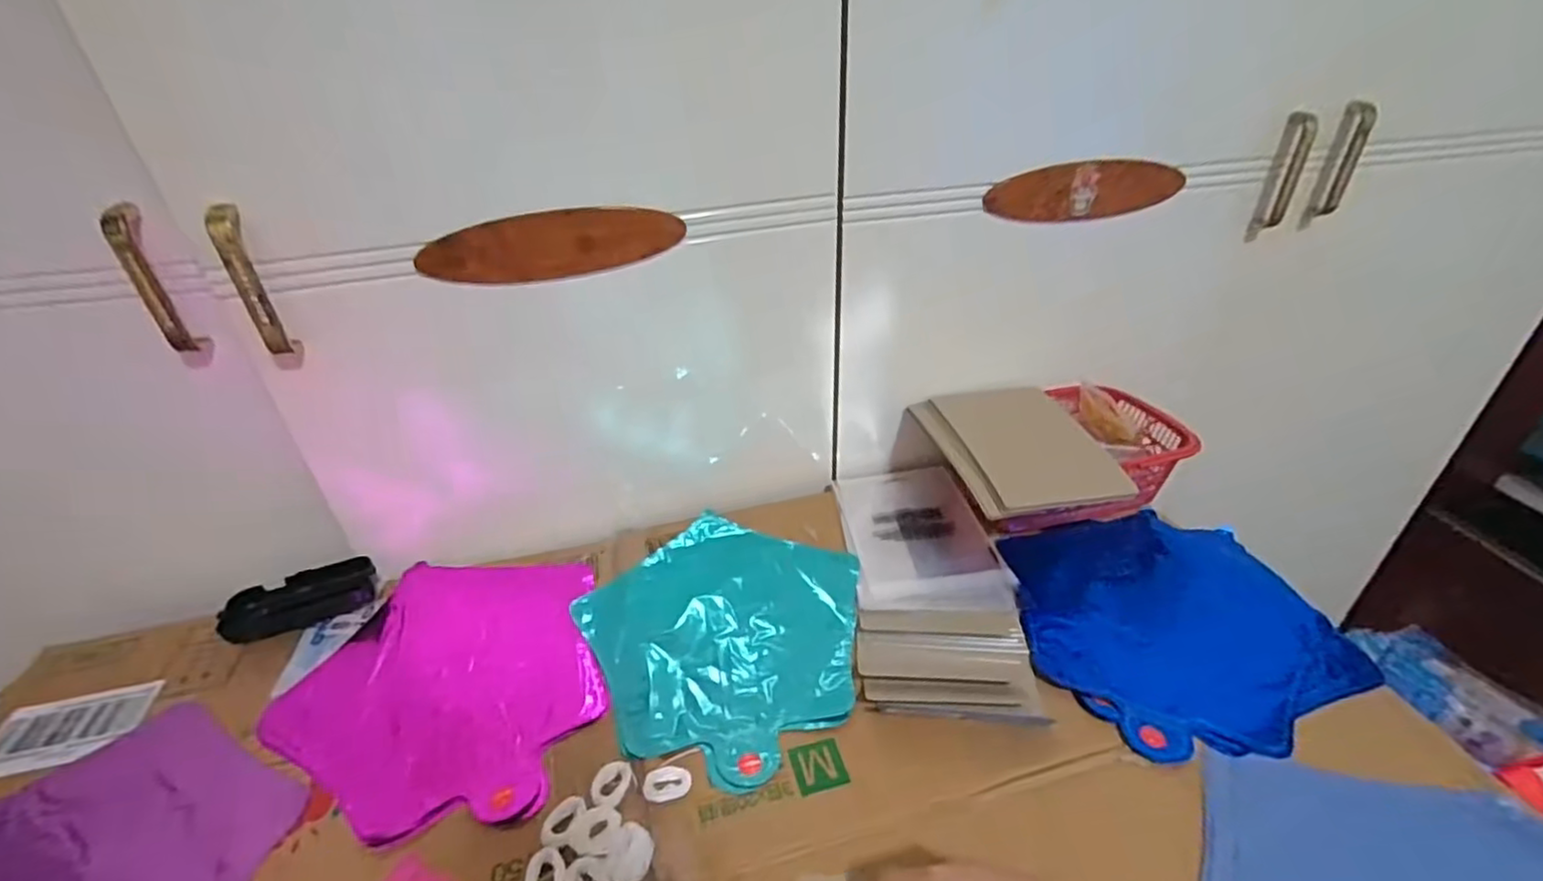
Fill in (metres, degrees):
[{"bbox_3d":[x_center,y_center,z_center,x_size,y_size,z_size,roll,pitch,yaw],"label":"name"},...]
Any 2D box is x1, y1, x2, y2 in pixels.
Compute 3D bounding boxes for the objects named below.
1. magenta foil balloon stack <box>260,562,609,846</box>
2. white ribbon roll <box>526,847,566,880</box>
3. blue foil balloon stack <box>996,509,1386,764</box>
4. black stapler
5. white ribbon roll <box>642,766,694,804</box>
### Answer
[{"bbox_3d":[-0.234,0.175,0.507,0.229,0.015,0.233,9,35,17],"label":"magenta foil balloon stack"},{"bbox_3d":[-0.128,0.248,0.373,0.022,0.008,0.030,-7,33,-7],"label":"white ribbon roll"},{"bbox_3d":[0.316,0.139,0.531,0.243,0.020,0.222,-9,34,-11],"label":"blue foil balloon stack"},{"bbox_3d":[-0.395,0.134,0.554,0.110,0.031,0.037,-15,35,-19],"label":"black stapler"},{"bbox_3d":[-0.065,0.217,0.414,0.029,0.010,0.019,-11,34,-13],"label":"white ribbon roll"}]

